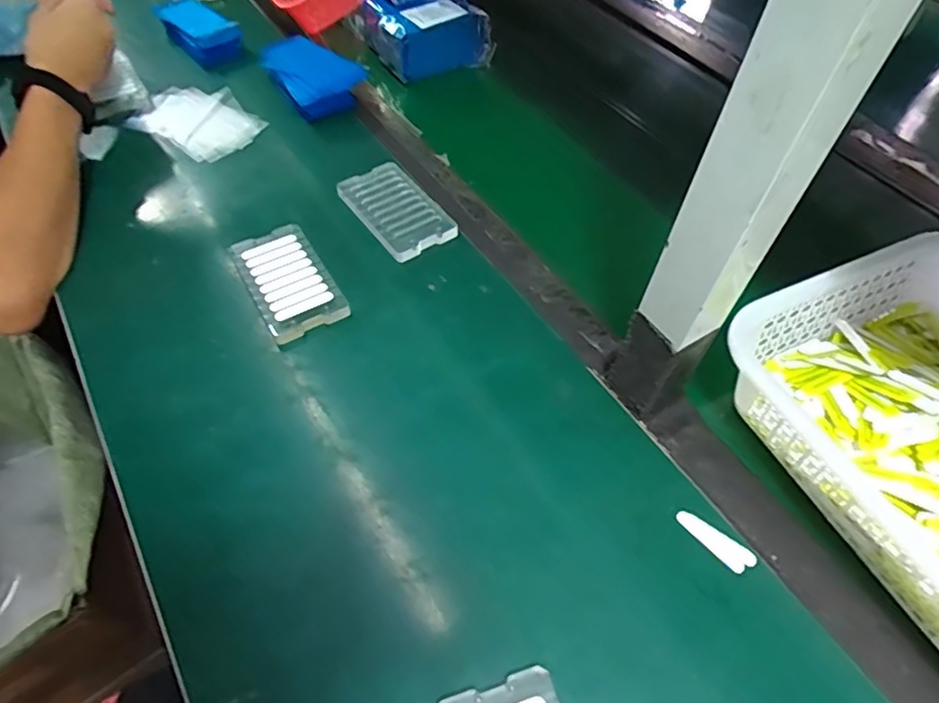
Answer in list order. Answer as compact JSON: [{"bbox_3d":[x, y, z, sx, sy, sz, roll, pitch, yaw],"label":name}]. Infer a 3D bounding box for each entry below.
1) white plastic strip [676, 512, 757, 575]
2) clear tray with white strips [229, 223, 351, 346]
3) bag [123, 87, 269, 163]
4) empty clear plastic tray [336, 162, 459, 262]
[{"bbox_3d":[0.166,0.129,0.404,0.054,0.004,0.019,33,59,20],"label":"white plastic strip"},{"bbox_3d":[-0.162,-0.064,0.534,0.069,0.014,0.119,-25,58,-20],"label":"clear tray with white strips"},{"bbox_3d":[-0.304,-0.264,0.681,0.135,0.017,0.103,23,56,14],"label":"bag"},{"bbox_3d":[-0.069,-0.143,0.593,0.078,0.016,0.124,-29,60,-22],"label":"empty clear plastic tray"}]

